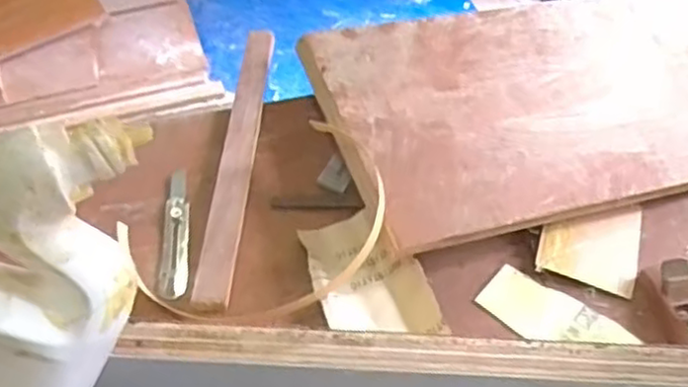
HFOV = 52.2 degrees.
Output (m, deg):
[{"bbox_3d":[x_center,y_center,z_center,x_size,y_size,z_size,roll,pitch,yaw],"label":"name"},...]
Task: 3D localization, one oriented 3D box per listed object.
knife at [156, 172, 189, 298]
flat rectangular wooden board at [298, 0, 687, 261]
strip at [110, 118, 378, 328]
[{"bbox_3d":[-0.192,0.045,0.812,0.032,0.017,0.172,-2,52,-2],"label":"knife"},{"bbox_3d":[0.258,-0.122,0.912,0.554,0.025,0.362,-13,52,-17],"label":"flat rectangular wooden board"},{"bbox_3d":[-0.084,0.037,0.775,0.289,0.027,0.226,-38,56,-15],"label":"strip"}]

